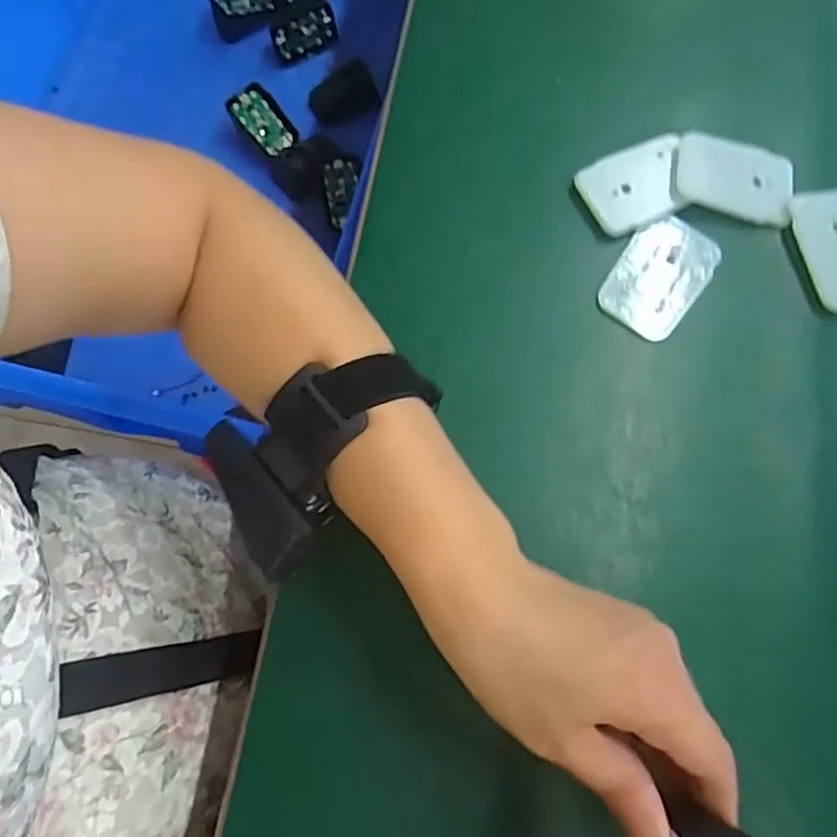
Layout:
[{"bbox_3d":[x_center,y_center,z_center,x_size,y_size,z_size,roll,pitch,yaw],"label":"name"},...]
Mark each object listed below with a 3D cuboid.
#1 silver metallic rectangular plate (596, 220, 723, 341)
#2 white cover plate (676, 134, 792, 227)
[{"bbox_3d":[0.128,-0.076,0.340,0.044,0.004,0.066,35,77,7],"label":"silver metallic rectangular plate"},{"bbox_3d":[0.175,-0.133,0.354,0.066,0.004,0.042,15,82,-3],"label":"white cover plate"}]

